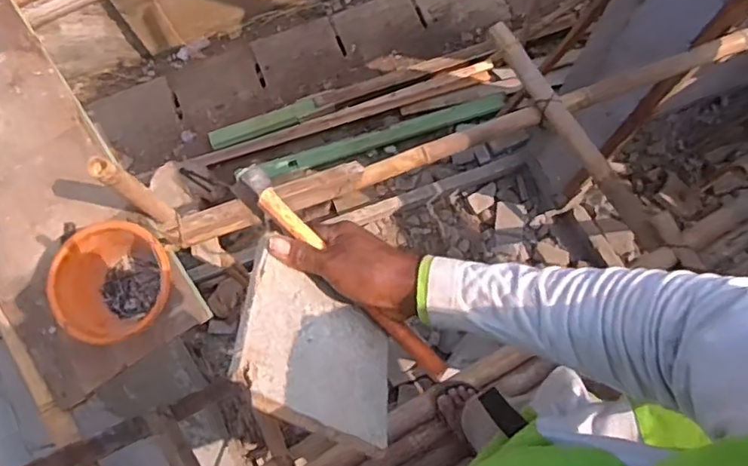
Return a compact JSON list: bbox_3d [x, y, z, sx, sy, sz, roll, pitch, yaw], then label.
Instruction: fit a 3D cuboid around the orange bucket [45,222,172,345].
[{"bbox_3d":[-0.572,0.124,1.328,0.242,0.213,0.248,0,75,2],"label":"orange bucket"}]

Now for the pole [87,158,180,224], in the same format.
[{"bbox_3d":[-0.541,-0.094,1.312,0.058,0.331,0.055,37,79,11],"label":"pole"}]

